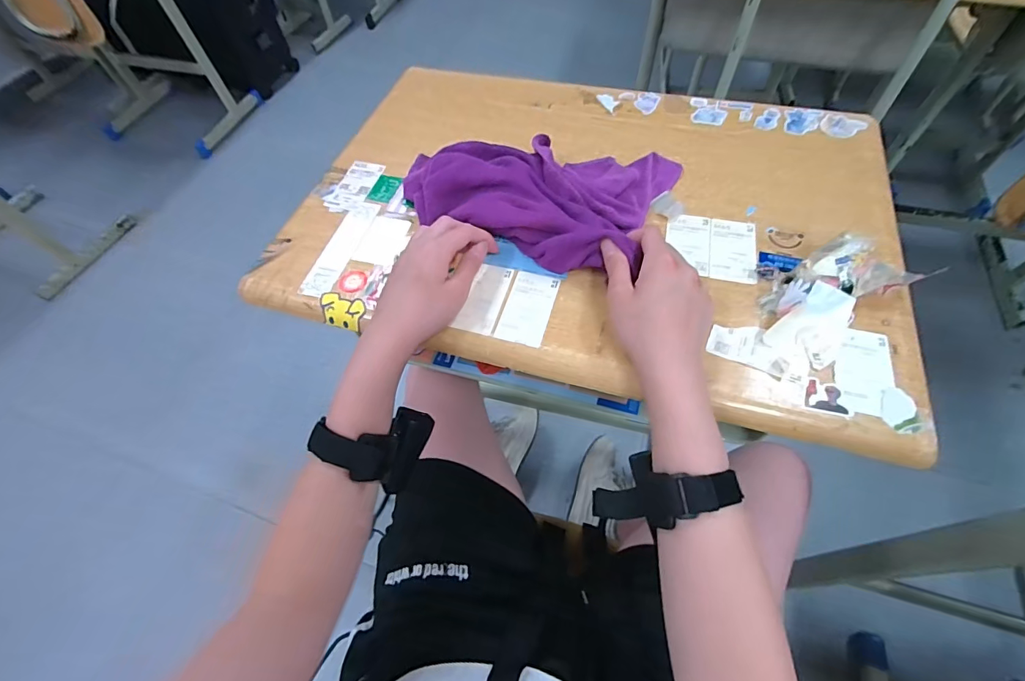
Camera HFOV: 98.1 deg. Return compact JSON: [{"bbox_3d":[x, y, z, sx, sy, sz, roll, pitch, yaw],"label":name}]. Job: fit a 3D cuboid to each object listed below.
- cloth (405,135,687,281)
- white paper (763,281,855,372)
[{"bbox_3d":[0.021,-0.159,0.435,0.243,0.049,0.176,17,60,14],"label":"cloth"},{"bbox_3d":[0.243,-0.015,0.353,0.048,0.022,0.067,36,66,23],"label":"white paper"}]

